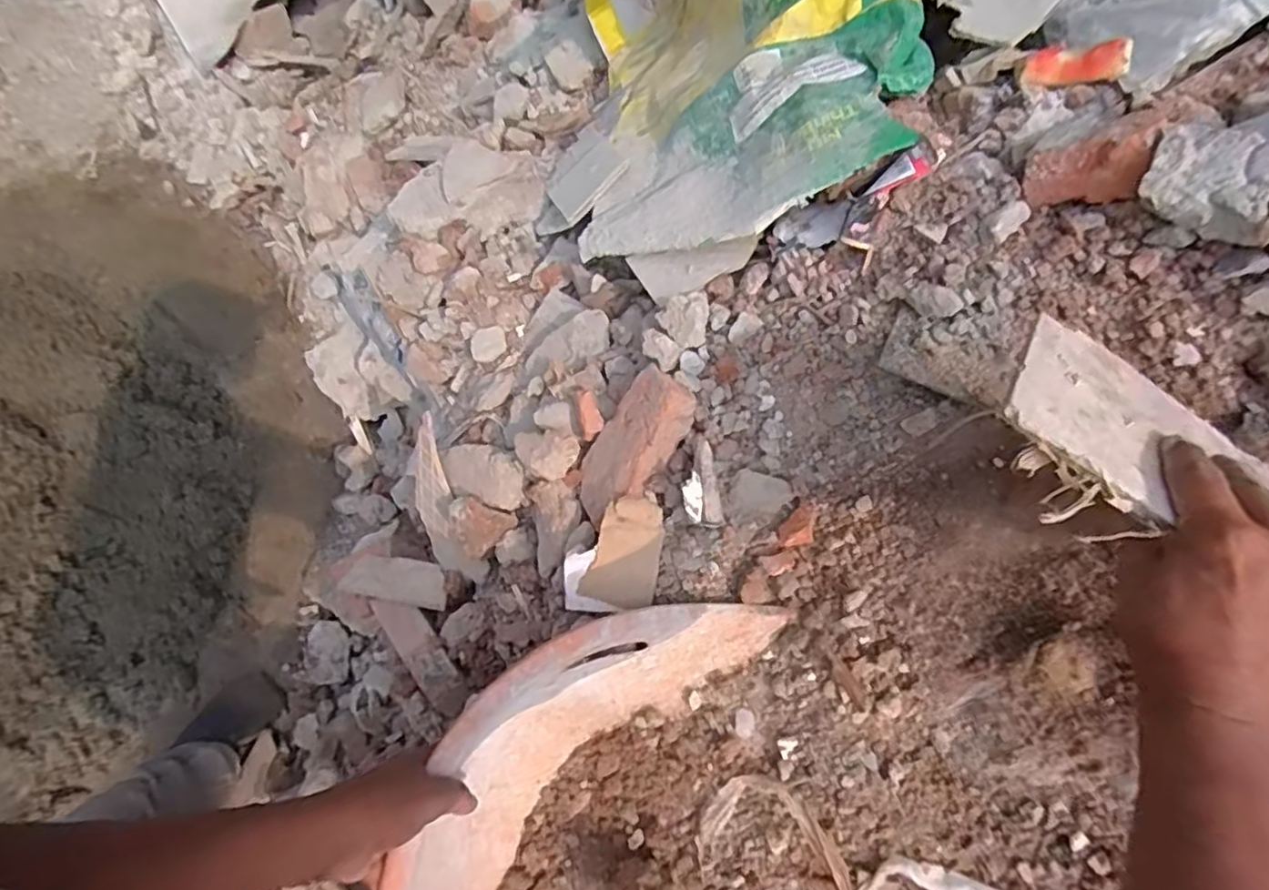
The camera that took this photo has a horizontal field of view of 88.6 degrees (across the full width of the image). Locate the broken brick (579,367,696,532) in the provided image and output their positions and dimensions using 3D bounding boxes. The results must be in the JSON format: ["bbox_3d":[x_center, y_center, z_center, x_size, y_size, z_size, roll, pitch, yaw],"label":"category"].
[{"bbox_3d":[-0.008,0.004,0.622,0.074,0.043,0.157,41,110,12],"label":"broken brick"}]

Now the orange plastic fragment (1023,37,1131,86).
[{"bbox_3d":[0.365,-0.317,0.539,0.073,0.018,0.032,11,67,29],"label":"orange plastic fragment"}]

